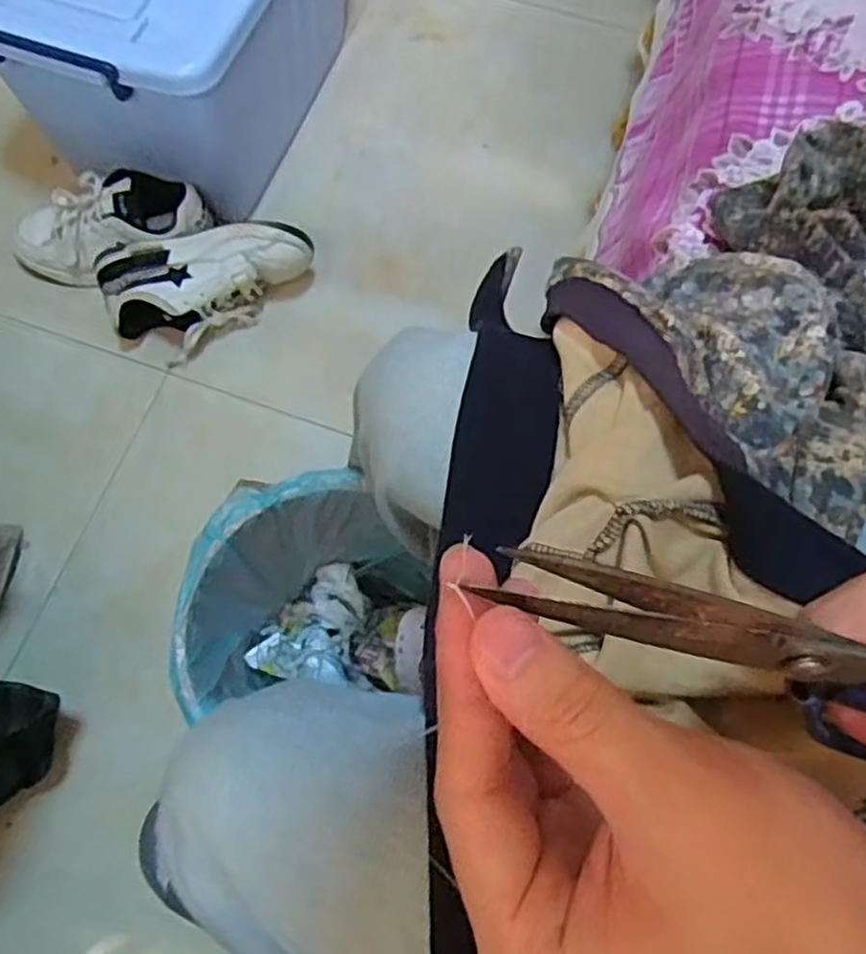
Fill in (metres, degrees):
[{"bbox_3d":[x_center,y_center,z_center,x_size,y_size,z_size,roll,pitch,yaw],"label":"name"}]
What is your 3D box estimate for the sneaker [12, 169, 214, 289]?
[{"bbox_3d":[-0.423,-0.322,1.007,0.259,0.114,0.099,-12,71,-6],"label":"sneaker"}]

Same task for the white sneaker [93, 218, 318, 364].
[{"bbox_3d":[-0.287,-0.243,0.983,0.260,0.107,0.117,-9,71,-5],"label":"white sneaker"}]

